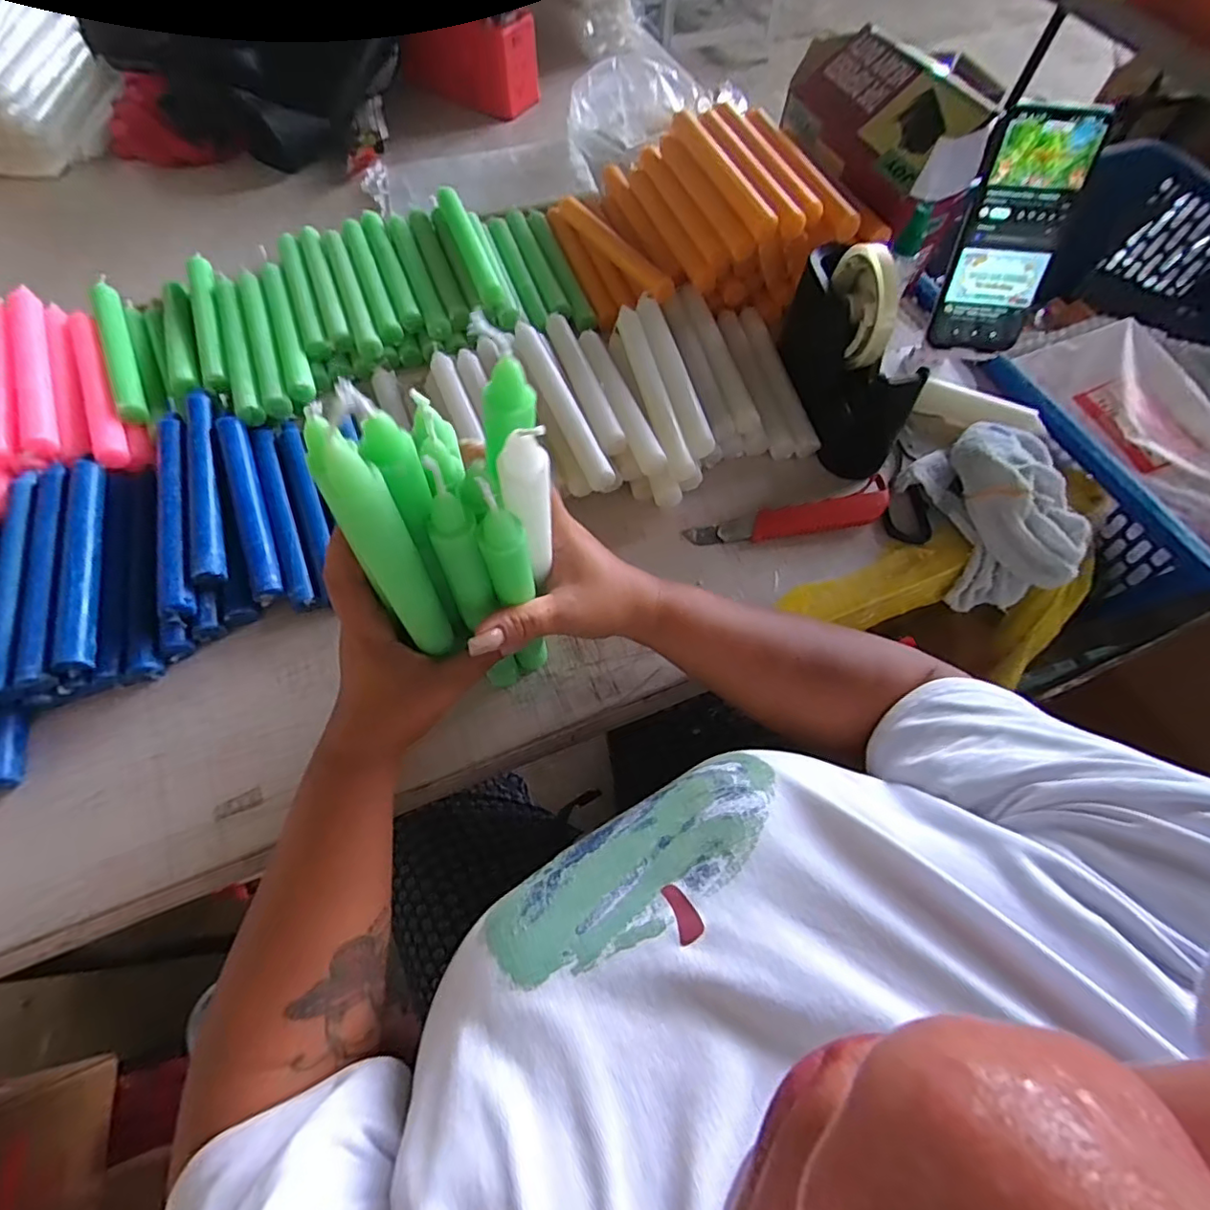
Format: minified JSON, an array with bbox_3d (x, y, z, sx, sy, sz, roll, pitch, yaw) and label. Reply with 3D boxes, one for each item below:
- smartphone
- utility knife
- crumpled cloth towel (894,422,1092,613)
[{"bbox_3d":[0.329,-0.296,0.469,0.075,0.165,0.019,10,37,13],"label":"smartphone"},{"bbox_3d":[0.159,-0.073,0.494,0.172,0.016,0.034,-14,63,-7],"label":"utility knife"},{"bbox_3d":[0.337,-0.082,0.494,0.128,0.084,0.151,-18,64,-9],"label":"crumpled cloth towel"}]

